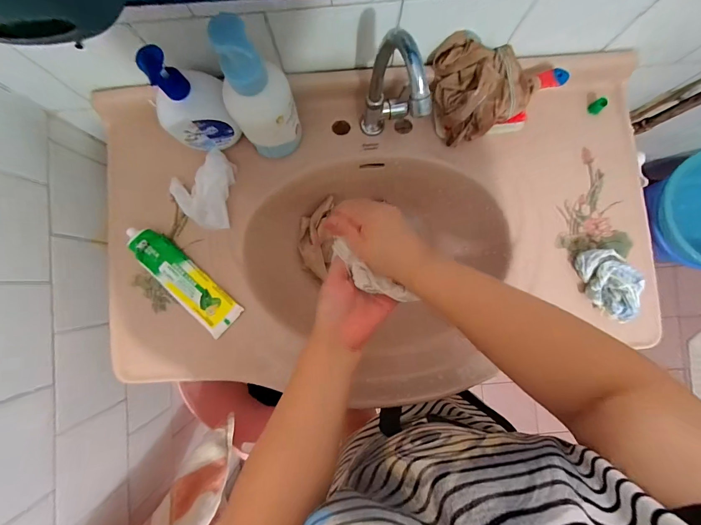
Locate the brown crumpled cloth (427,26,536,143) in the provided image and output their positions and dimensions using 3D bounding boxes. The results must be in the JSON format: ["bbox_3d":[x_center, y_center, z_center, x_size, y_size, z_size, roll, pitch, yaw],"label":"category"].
[{"bbox_3d":[0.178,-0.248,0.456,0.113,0.083,0.124,-24,87,-1],"label":"brown crumpled cloth"}]

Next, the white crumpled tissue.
[{"bbox_3d":[-0.209,-0.107,0.480,0.096,0.031,0.099,-41,87,-2],"label":"white crumpled tissue"}]

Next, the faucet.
[{"bbox_3d":[0.050,-0.186,0.391,0.050,0.202,0.103,-11,87,-1],"label":"faucet"}]

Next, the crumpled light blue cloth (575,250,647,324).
[{"bbox_3d":[0.364,0.031,0.446,0.051,0.046,0.106,-22,87,-1],"label":"crumpled light blue cloth"}]

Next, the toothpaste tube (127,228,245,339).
[{"bbox_3d":[-0.246,0.024,0.467,0.193,0.027,0.056,44,87,2],"label":"toothpaste tube"}]

